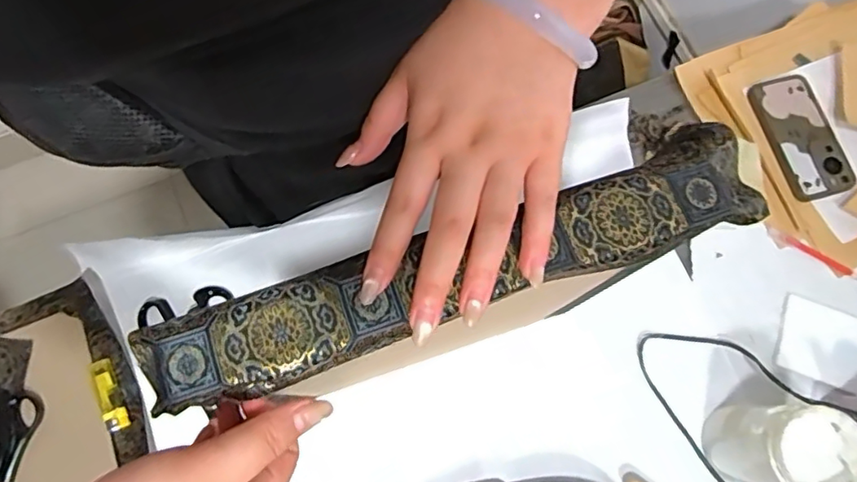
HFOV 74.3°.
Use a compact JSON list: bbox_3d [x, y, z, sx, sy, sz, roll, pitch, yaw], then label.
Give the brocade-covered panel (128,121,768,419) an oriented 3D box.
[{"bbox_3d":[0.021,0.013,0.307,0.341,0.025,0.057,-20,75,-6],"label":"brocade-covered panel"}]

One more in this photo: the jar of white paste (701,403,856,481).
[{"bbox_3d":[0.332,0.202,0.539,0.080,0.132,0.081,1,74,-2],"label":"jar of white paste"}]

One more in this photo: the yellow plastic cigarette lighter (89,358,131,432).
[{"bbox_3d":[-0.341,0.164,0.603,0.021,0.010,0.078,-22,76,-8],"label":"yellow plastic cigarette lighter"}]

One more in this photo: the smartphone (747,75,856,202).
[{"bbox_3d":[0.461,-0.131,0.702,0.072,0.012,0.160,-17,75,11],"label":"smartphone"}]

